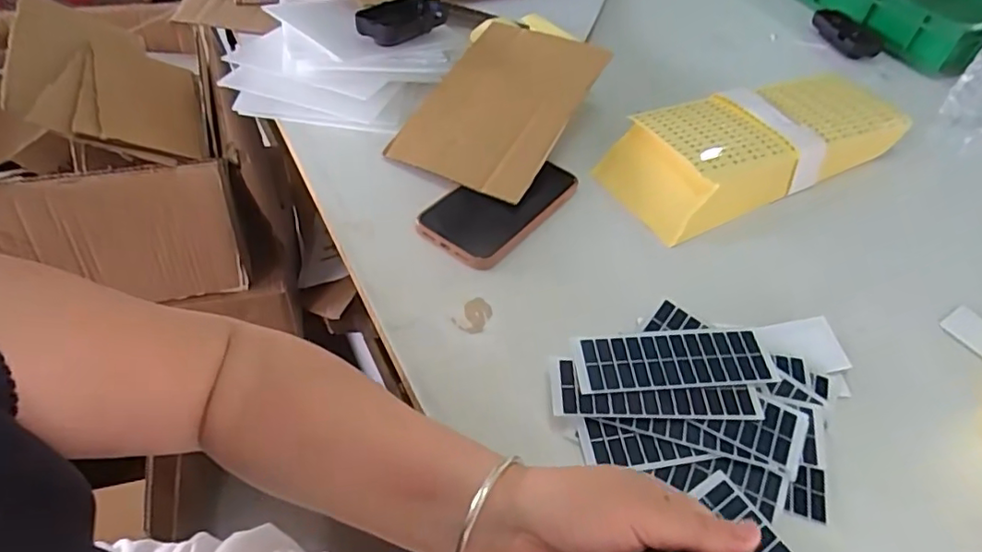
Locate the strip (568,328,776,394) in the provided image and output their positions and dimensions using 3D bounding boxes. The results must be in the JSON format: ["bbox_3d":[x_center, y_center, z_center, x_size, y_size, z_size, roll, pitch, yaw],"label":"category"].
[{"bbox_3d":[0.125,0.057,0.402,0.135,0.005,0.045,-2,52,-6],"label":"strip"}]

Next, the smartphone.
[{"bbox_3d":[0.007,-0.063,0.511,0.078,0.012,0.144,31,54,21],"label":"smartphone"}]

